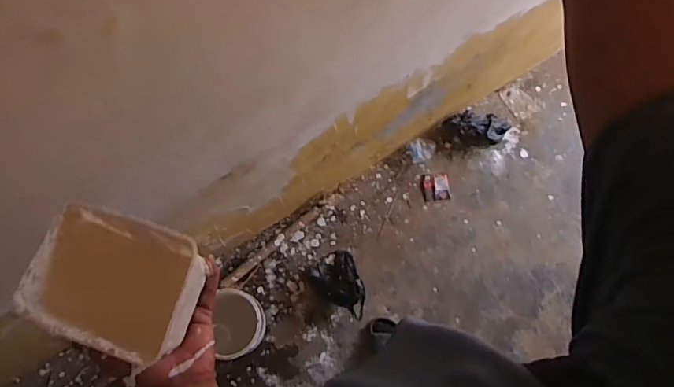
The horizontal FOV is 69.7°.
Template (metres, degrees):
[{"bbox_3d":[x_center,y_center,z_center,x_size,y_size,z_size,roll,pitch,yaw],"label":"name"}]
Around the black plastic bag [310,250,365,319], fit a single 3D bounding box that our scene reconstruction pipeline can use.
[{"bbox_3d":[0.002,0.281,1.484,0.148,0.115,0.220,-11,73,-6],"label":"black plastic bag"}]

